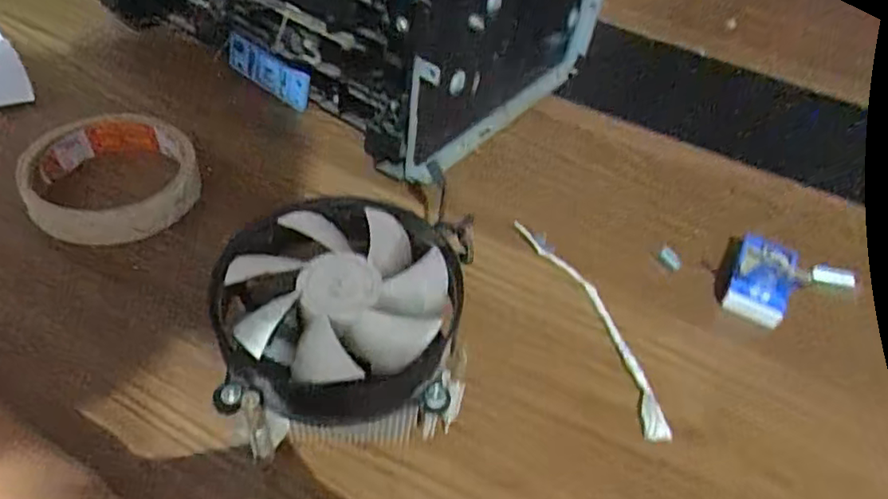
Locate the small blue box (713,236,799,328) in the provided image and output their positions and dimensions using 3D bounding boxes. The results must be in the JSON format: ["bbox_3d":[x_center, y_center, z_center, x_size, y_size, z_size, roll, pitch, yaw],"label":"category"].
[{"bbox_3d":[0.171,0.015,0.341,0.034,0.025,0.048,22,46,12],"label":"small blue box"}]

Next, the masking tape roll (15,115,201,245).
[{"bbox_3d":[-0.184,-0.043,0.347,0.084,0.025,0.089,5,45,-5],"label":"masking tape roll"}]

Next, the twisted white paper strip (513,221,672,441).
[{"bbox_3d":[0.078,0.034,0.317,0.026,0.009,0.134,-11,49,-20],"label":"twisted white paper strip"}]

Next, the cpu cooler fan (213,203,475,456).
[{"bbox_3d":[-0.040,0.031,0.263,0.096,0.069,0.111,7,45,-3],"label":"cpu cooler fan"}]

